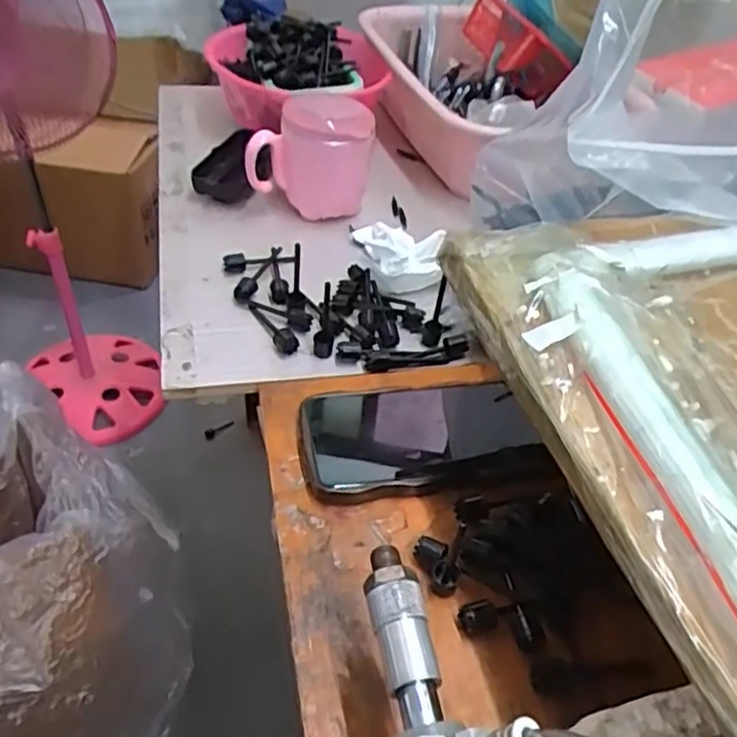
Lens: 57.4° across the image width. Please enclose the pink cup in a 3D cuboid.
[{"bbox_3d":[-0.053,-0.197,0.606,0.105,0.095,0.088,2,45,-6],"label":"pink cup"}]

